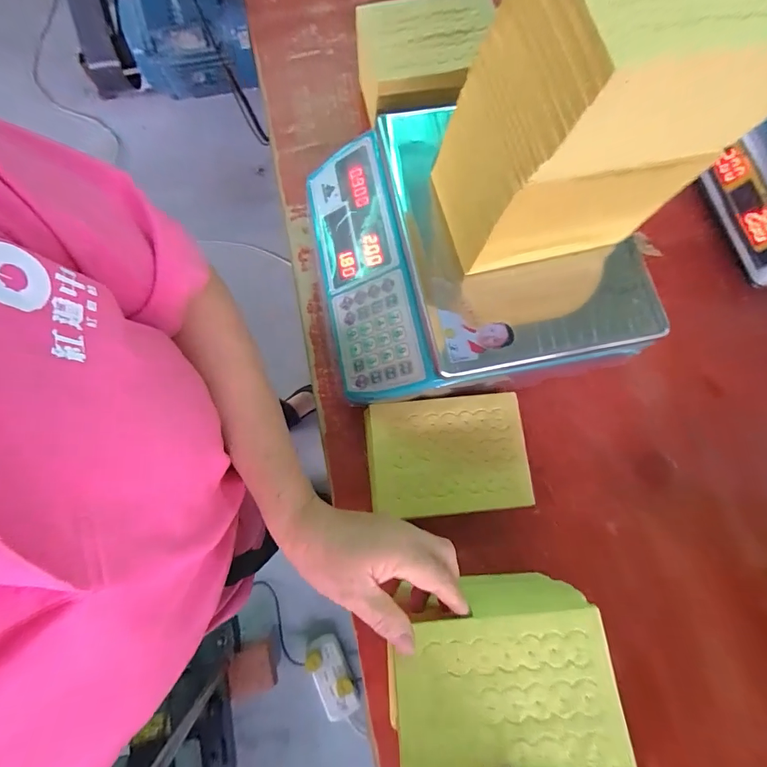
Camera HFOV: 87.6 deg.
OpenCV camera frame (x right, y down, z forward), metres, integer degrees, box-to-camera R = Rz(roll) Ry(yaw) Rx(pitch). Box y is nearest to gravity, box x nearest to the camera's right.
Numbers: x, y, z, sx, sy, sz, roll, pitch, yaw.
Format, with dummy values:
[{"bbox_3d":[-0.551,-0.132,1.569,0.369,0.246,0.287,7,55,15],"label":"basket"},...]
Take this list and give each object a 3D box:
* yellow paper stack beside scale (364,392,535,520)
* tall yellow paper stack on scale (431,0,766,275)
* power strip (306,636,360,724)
[{"bbox_3d":[0.066,0.077,0.430,0.163,0.037,0.117,-5,77,-2],"label":"yellow paper stack beside scale"},{"bbox_3d":[0.164,-0.209,0.312,0.193,0.188,0.122,-13,77,-4],"label":"tall yellow paper stack on scale"},{"bbox_3d":[-0.147,0.851,1.151,0.107,0.036,0.221,-27,78,-7],"label":"power strip"}]

